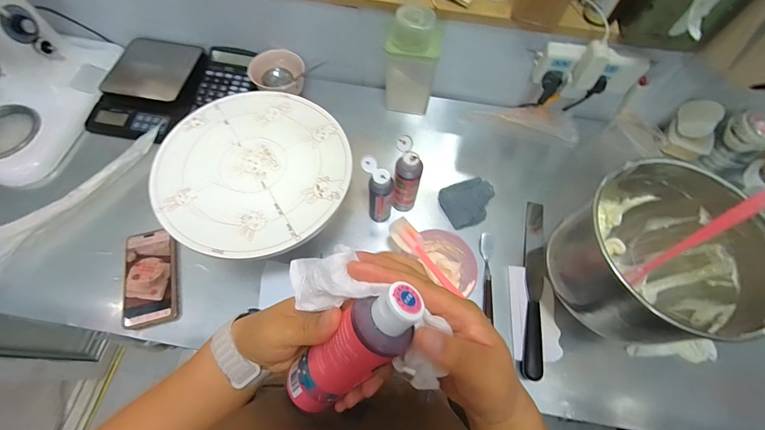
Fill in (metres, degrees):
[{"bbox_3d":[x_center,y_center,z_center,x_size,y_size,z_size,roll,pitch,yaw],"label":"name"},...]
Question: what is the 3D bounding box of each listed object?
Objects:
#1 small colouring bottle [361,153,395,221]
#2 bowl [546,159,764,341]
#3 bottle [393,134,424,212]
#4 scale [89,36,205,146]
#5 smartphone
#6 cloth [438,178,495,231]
[{"bbox_3d":[-0.007,-0.038,0.583,0.050,0.144,0.049,1,65,-1],"label":"small colouring bottle"},{"bbox_3d":[0.375,0.058,0.488,0.225,0.181,0.205,1,65,-1],"label":"bowl"},{"bbox_3d":[0.043,-0.066,0.586,0.048,0.149,0.059,5,65,1],"label":"bottle"},{"bbox_3d":[-0.496,-0.272,0.726,0.193,0.041,0.244,6,65,1],"label":"scale"},{"bbox_3d":[-0.387,0.102,0.559,0.082,0.014,0.161,-10,65,-6],"label":"smartphone"},{"bbox_3d":[0.164,-0.026,0.637,0.098,0.025,0.086,-16,66,-9],"label":"cloth"}]

